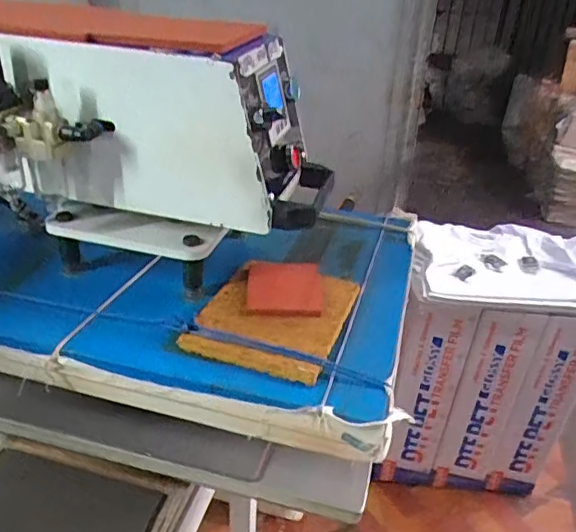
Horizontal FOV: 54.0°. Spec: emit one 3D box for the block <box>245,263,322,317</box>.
[{"bbox_3d":[-0.005,0.024,0.633,0.081,0.010,0.098,3,31,-1],"label":"block"}]

